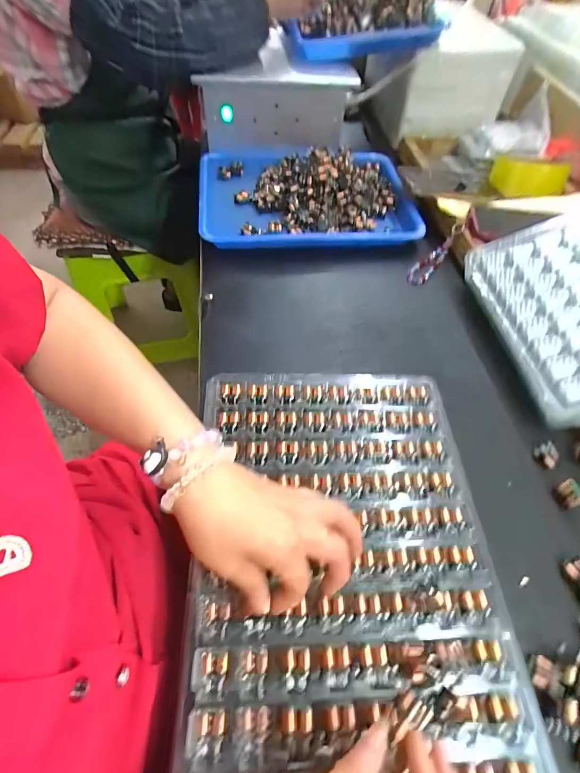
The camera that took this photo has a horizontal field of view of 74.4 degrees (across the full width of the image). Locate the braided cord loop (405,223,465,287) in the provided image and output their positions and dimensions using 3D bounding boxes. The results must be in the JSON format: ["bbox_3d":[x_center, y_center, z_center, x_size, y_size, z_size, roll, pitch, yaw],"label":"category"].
[{"bbox_3d":[0.206,-0.187,0.549,0.029,0.023,0.119,38,77,18],"label":"braided cord loop"}]

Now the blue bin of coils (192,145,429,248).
[{"bbox_3d":[0.023,-0.312,0.605,0.329,0.044,0.244,-3,56,-6],"label":"blue bin of coils"}]

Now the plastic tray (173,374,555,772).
[{"bbox_3d":[0.041,0.128,0.308,0.233,0.024,0.329,0,58,-5],"label":"plastic tray"}]

